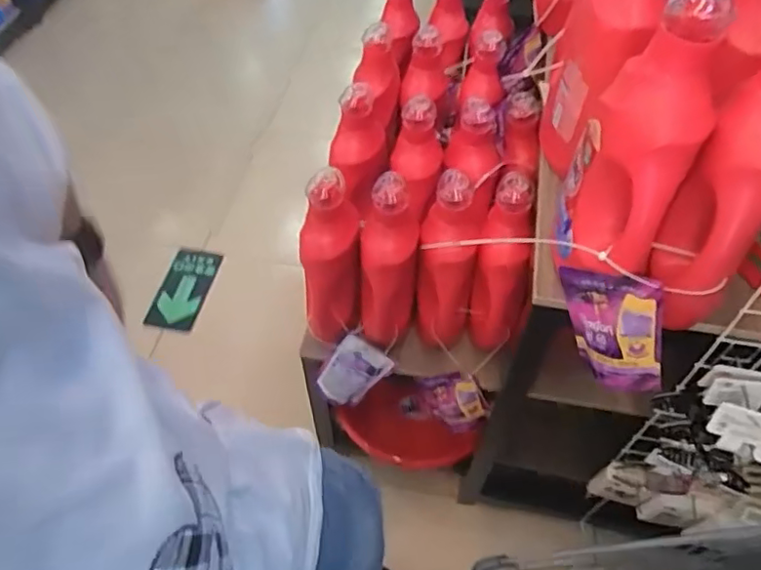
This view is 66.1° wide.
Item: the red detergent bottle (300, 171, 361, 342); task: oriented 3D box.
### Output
[{"bbox_3d":[-0.076,-0.039,0.925,0.085,0.268,0.129,0,55,-1],"label":"red detergent bottle"}]

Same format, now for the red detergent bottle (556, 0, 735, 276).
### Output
[{"bbox_3d":[0.246,-0.125,0.552,0.086,0.262,0.121,9,55,6],"label":"red detergent bottle"}]

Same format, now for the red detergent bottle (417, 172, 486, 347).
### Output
[{"bbox_3d":[0.107,-0.030,0.925,0.086,0.288,0.127,7,55,5],"label":"red detergent bottle"}]

